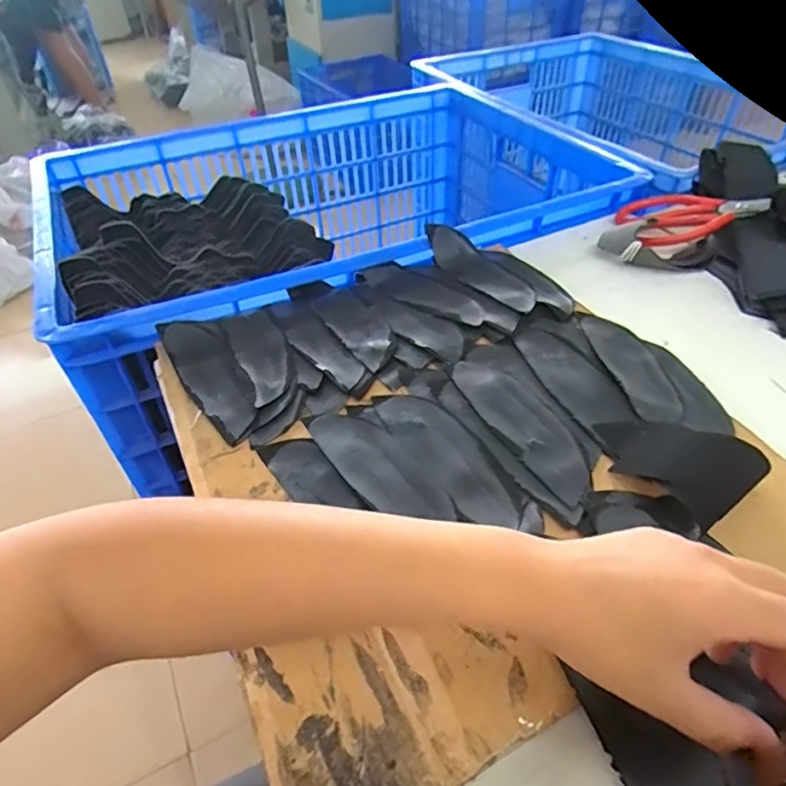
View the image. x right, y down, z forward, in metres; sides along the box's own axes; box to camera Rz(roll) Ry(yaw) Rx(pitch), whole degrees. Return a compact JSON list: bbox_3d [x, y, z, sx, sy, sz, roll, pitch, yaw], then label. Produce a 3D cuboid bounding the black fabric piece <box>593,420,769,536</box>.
[{"bbox_3d":[0.177,0.039,0.353,0.063,0.026,0.091,-28,49,-24],"label":"black fabric piece"}]

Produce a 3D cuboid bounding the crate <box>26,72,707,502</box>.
[{"bbox_3d":[-0.081,-0.215,0.762,0.685,0.211,0.482,-23,47,-20],"label":"crate"}]

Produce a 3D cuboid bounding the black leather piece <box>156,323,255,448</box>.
[{"bbox_3d":[-0.145,-0.017,0.442,0.047,0.009,0.150,-23,47,-21],"label":"black leather piece"}]

